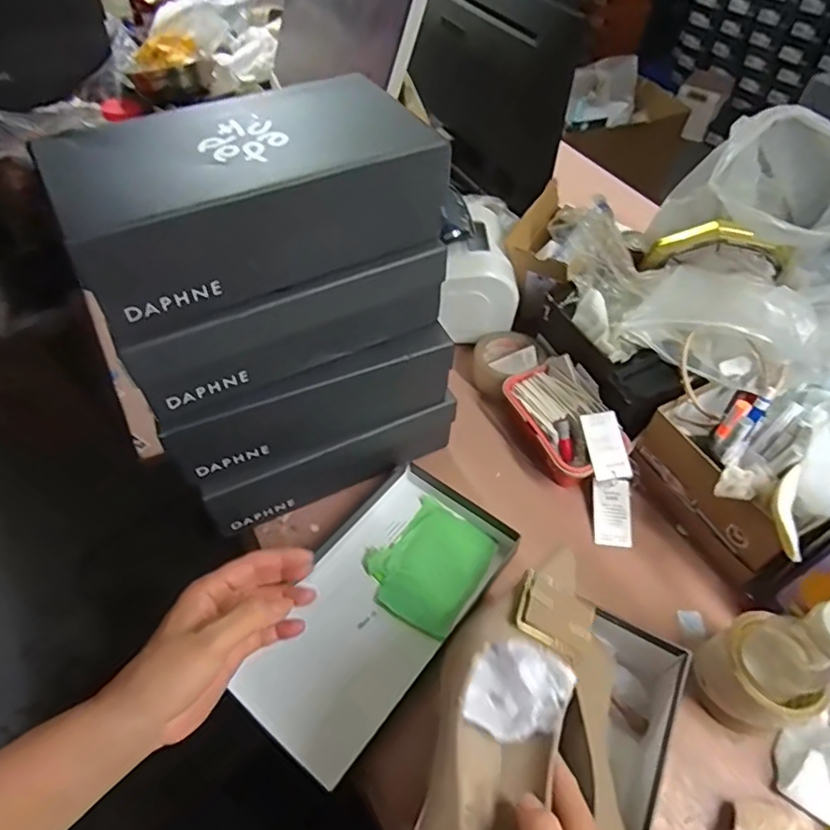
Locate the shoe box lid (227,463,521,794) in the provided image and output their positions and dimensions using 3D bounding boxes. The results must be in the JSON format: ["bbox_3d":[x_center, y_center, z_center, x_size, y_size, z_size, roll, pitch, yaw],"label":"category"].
[{"bbox_3d":[-0.038,0.192,0.590,0.157,0.026,0.309,33,58,23],"label":"shoe box lid"}]

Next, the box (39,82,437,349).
[{"bbox_3d":[-0.136,-0.189,0.488,0.297,0.100,0.146,-25,56,-19],"label":"box"}]

